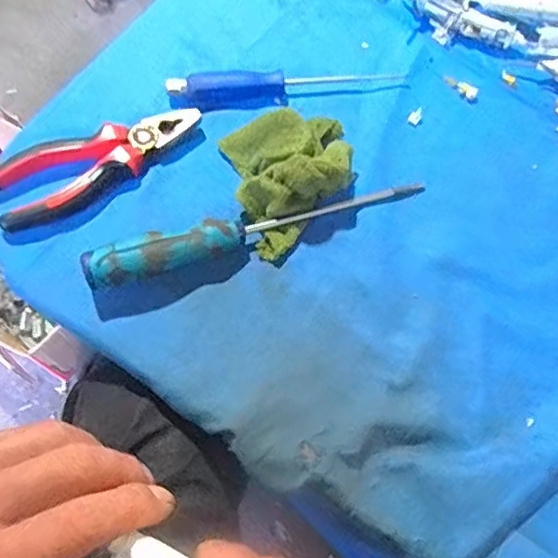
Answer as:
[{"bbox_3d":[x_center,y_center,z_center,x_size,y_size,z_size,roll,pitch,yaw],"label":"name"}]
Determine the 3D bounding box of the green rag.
[{"bbox_3d":[0.013,-0.079,0.416,0.093,0.045,0.103,-21,70,-11],"label":"green rag"}]

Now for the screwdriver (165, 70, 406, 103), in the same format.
[{"bbox_3d":[0.008,-0.155,0.457,0.186,0.018,0.019,-7,68,-6],"label":"screwdriver"}]

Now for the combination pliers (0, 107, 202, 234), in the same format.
[{"bbox_3d":[-0.128,-0.080,0.417,0.153,0.019,0.057,-20,70,-11],"label":"combination pliers"}]

